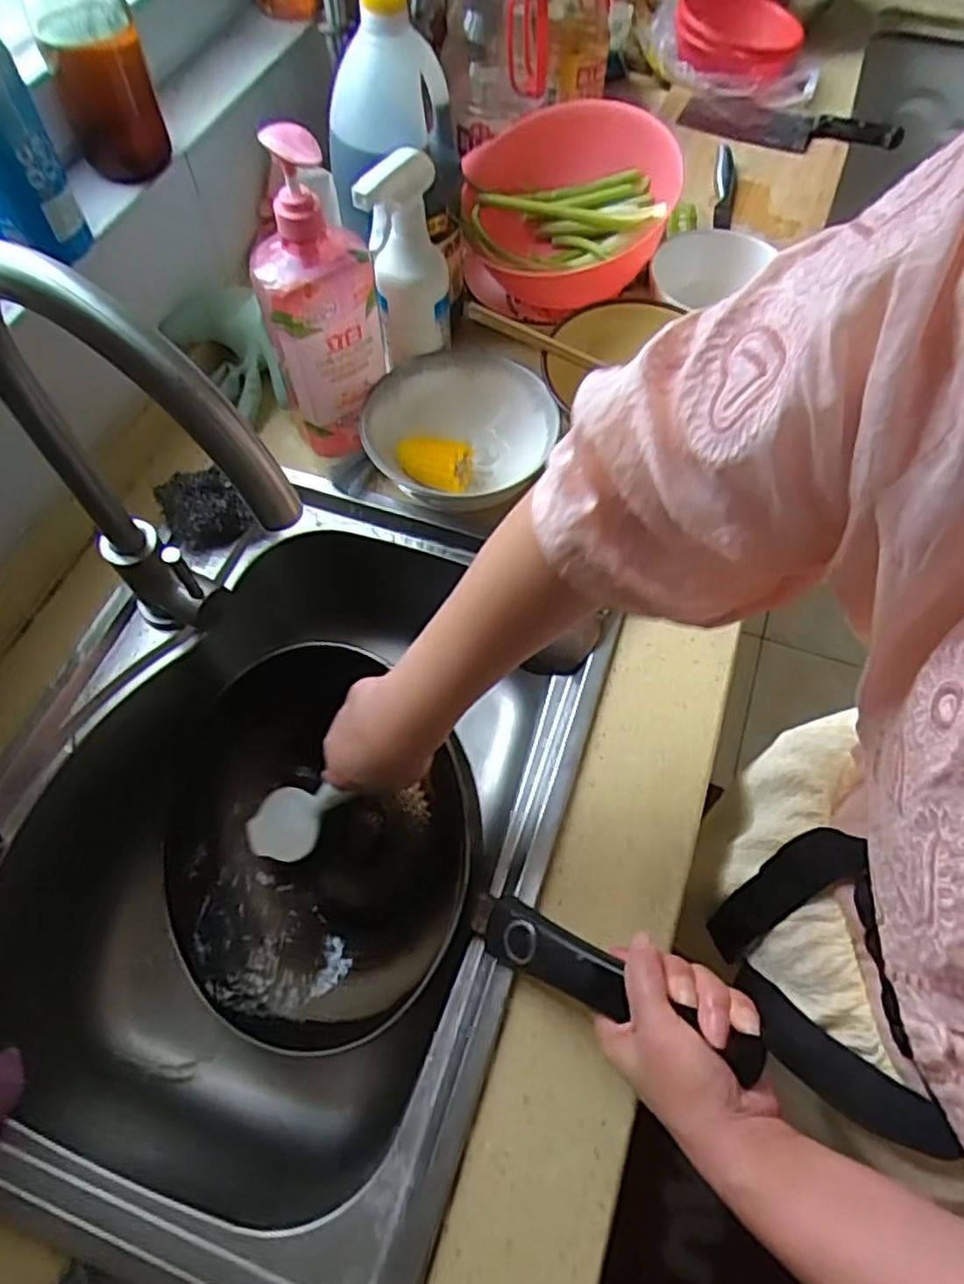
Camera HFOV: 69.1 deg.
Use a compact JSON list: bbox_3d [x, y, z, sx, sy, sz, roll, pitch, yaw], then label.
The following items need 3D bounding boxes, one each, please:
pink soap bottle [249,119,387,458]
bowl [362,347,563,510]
[{"bbox_3d":[-0.132,-0.278,0.577,0.094,0.250,0.068,-19,63,-10],"label":"pink soap bottle"},{"bbox_3d":[-0.022,-0.190,0.641,0.168,0.062,0.141,-5,62,-3],"label":"bowl"}]

